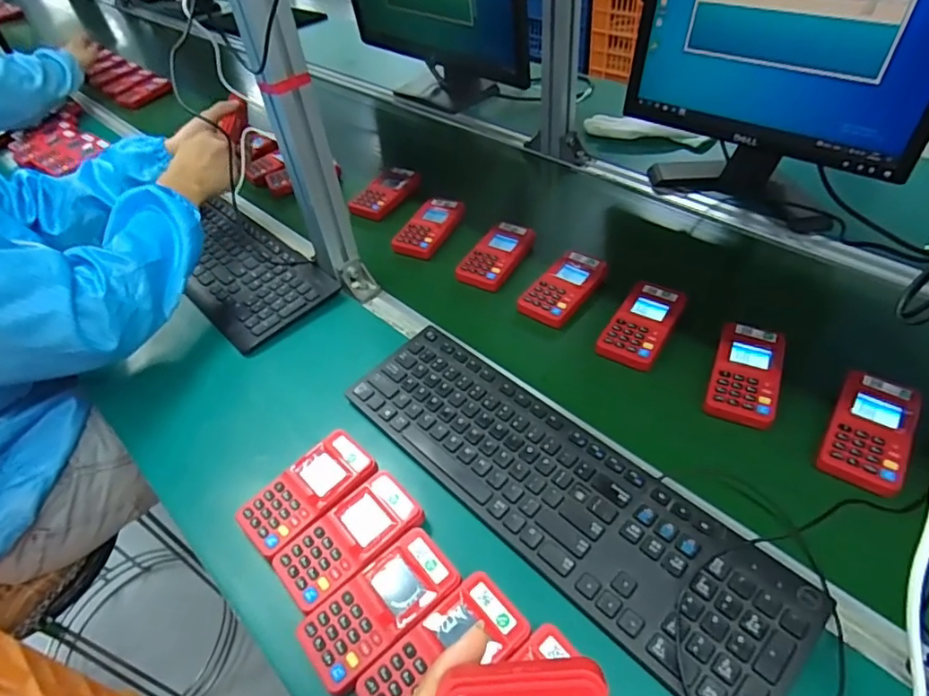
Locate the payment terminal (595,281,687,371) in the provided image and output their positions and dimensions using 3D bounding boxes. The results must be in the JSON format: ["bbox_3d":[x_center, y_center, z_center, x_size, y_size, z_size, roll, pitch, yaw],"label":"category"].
[{"bbox_3d":[0.205,-0.025,0.636,0.066,0.033,0.122,23,54,28],"label":"payment terminal"}]

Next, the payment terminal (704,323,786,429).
[{"bbox_3d":[0.293,0.024,0.570,0.062,0.029,0.121,16,49,22],"label":"payment terminal"}]

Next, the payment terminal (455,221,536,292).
[{"bbox_3d":[0.045,-0.125,0.745,0.065,0.031,0.122,18,50,24],"label":"payment terminal"}]

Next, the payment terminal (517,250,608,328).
[{"bbox_3d":[0.124,-0.072,0.674,0.067,0.029,0.124,26,49,29],"label":"payment terminal"}]

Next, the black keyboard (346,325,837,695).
[{"bbox_3d":[0.075,0.114,0.491,0.131,0.021,0.437,-37,52,-27],"label":"black keyboard"}]

